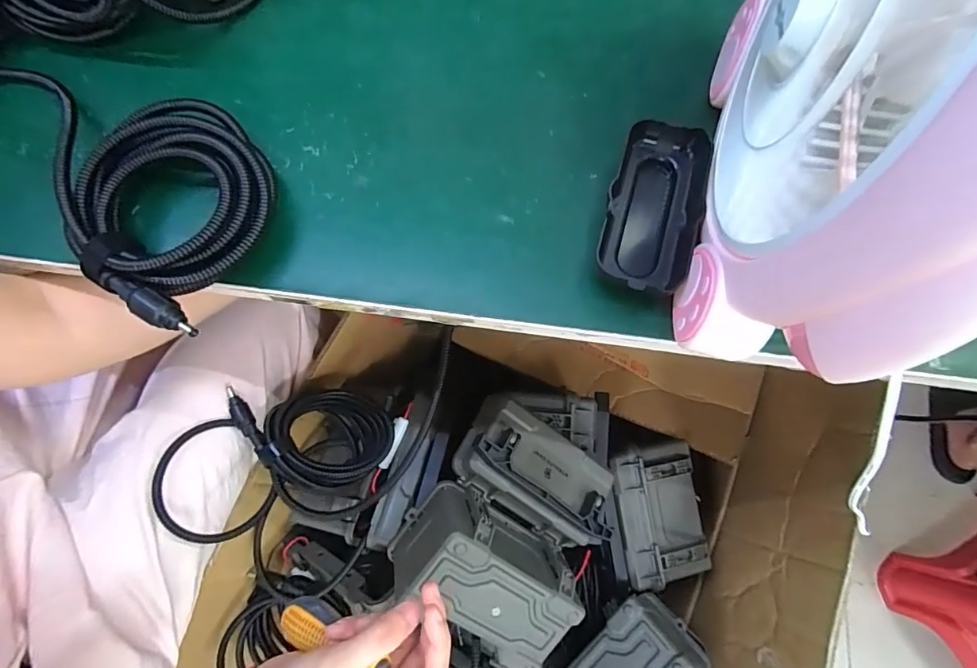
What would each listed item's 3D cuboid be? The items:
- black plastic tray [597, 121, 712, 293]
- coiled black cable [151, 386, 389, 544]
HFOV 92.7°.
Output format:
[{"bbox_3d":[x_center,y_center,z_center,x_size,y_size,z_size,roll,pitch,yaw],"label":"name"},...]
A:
[{"bbox_3d":[0.101,-0.074,0.286,0.055,0.027,0.107,14,76,5],"label":"black plastic tray"},{"bbox_3d":[-0.202,0.112,0.458,0.211,0.047,0.124,-13,62,-39],"label":"coiled black cable"}]

